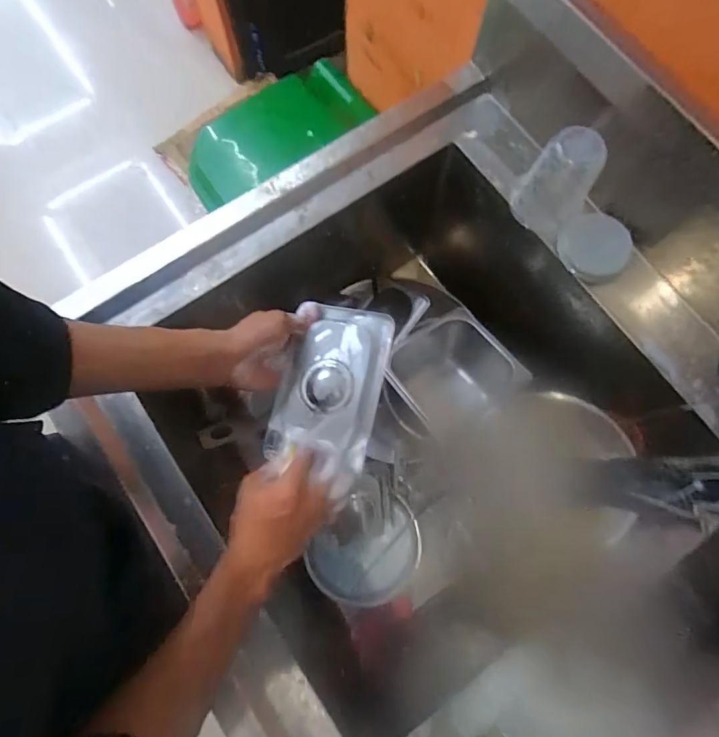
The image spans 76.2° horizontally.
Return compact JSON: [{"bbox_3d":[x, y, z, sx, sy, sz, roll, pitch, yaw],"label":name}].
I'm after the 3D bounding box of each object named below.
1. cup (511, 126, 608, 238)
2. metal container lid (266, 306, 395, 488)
[{"bbox_3d":[0.233,-0.218,0.539,0.073,0.099,0.069,0,76,0],"label":"cup"},{"bbox_3d":[-0.028,0.016,0.485,0.103,0.025,0.167,16,76,4],"label":"metal container lid"}]

